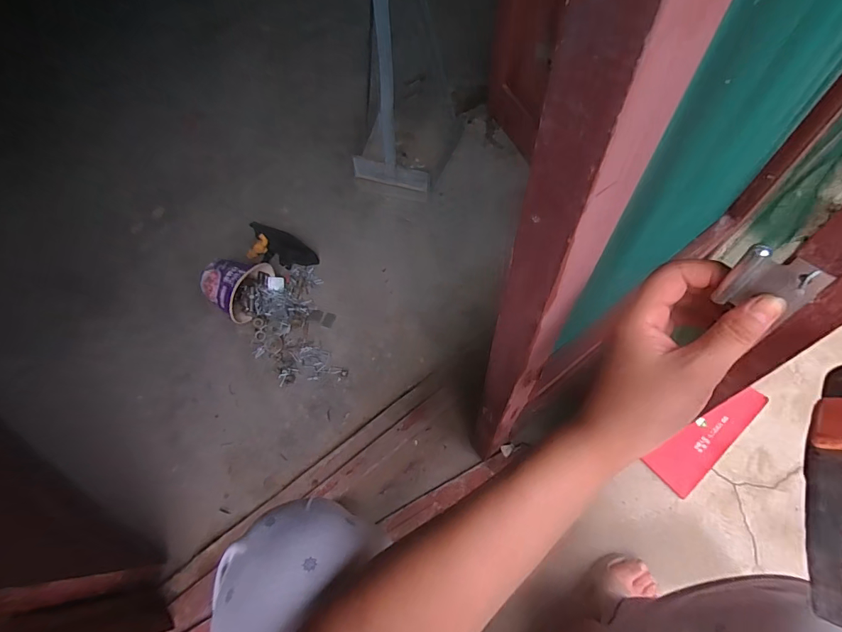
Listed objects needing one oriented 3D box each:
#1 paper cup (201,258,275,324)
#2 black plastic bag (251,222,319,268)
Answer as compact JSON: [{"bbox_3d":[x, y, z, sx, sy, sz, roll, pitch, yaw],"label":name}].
[{"bbox_3d":[-0.411,-0.071,0.892,0.099,0.112,0.147,18,65,11],"label":"paper cup"},{"bbox_3d":[-0.346,-0.161,0.955,0.190,0.094,0.064,22,66,13],"label":"black plastic bag"}]

